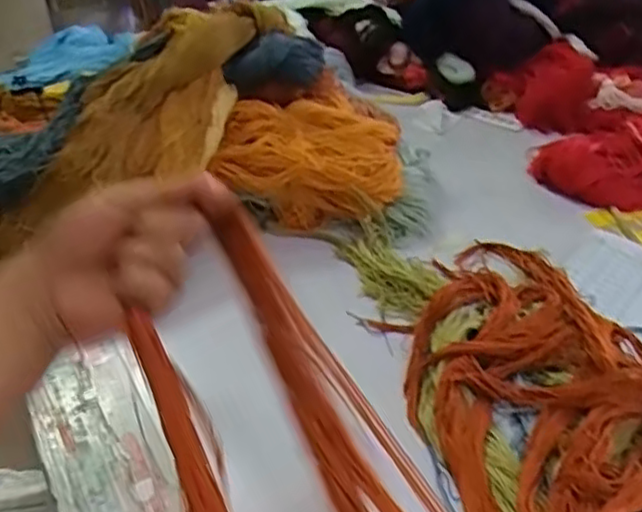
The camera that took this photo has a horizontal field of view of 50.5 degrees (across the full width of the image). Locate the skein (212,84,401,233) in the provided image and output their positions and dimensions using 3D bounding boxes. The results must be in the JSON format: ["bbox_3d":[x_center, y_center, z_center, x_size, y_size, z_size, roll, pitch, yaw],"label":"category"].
[{"bbox_3d":[-0.012,-0.102,0.736,0.192,0.107,0.122,-2,38,3],"label":"skein"}]

